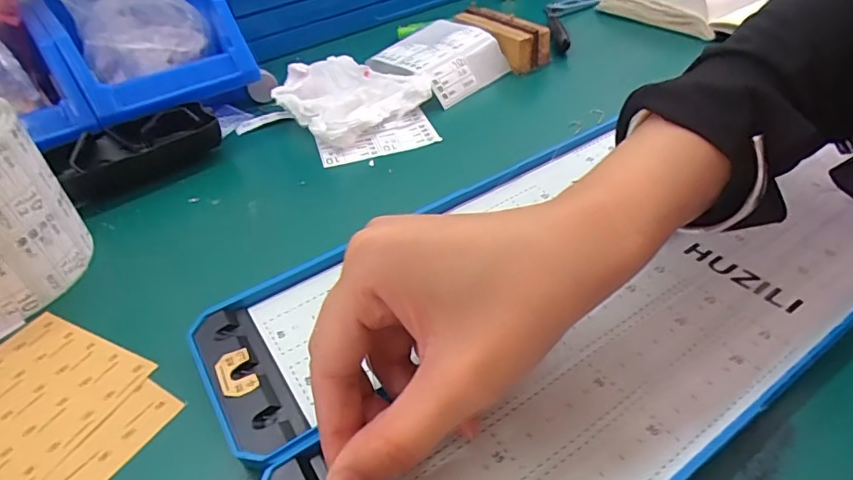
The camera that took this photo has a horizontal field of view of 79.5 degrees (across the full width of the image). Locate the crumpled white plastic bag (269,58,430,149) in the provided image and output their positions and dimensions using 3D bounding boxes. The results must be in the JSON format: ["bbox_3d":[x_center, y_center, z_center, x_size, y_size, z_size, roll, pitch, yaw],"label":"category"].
[{"bbox_3d":[-0.070,-0.118,0.413,0.095,0.025,0.124,-33,49,-28],"label":"crumpled white plastic bag"}]

